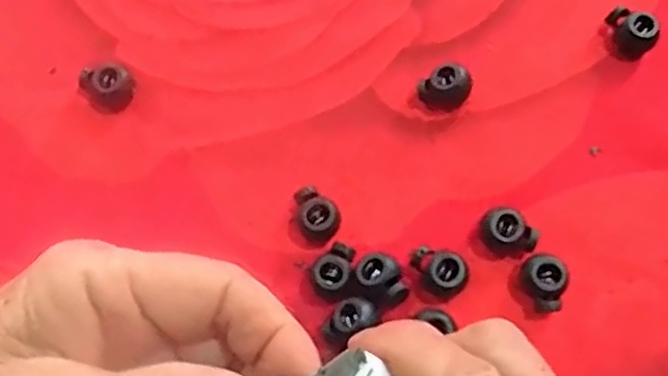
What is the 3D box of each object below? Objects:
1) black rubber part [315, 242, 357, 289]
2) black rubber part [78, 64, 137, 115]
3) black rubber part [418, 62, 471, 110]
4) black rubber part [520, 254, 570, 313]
[{"bbox_3d":[0.001,0.027,0.240,0.011,0.009,0.017,32,76,8],"label":"black rubber part"},{"bbox_3d":[-0.084,-0.038,0.258,0.018,0.012,0.016,-36,77,-10],"label":"black rubber part"},{"bbox_3d":[0.041,-0.037,0.256,0.016,0.012,0.015,-42,78,-11],"label":"black rubber part"},{"bbox_3d":[0.071,0.032,0.233,0.014,0.011,0.019,-19,75,-5],"label":"black rubber part"}]

